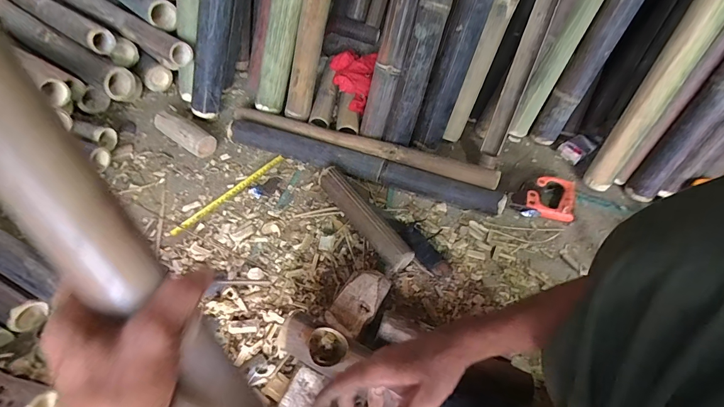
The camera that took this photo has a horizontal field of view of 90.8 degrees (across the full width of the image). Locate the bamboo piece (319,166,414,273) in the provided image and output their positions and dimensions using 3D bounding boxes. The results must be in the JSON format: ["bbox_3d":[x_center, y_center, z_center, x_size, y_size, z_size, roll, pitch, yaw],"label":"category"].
[{"bbox_3d":[0.001,0.028,0.747,0.060,0.068,0.262,-31,61,-25],"label":"bamboo piece"}]

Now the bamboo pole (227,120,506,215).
[{"bbox_3d":[-0.003,-0.088,0.840,0.658,0.060,0.064,16,53,7],"label":"bamboo pole"}]

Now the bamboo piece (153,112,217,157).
[{"bbox_3d":[-0.428,-0.169,0.859,0.163,0.065,0.054,29,56,16],"label":"bamboo piece"}]

